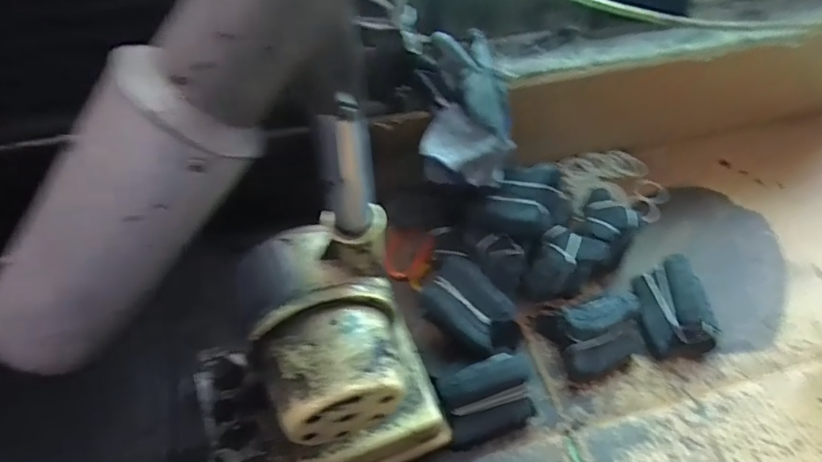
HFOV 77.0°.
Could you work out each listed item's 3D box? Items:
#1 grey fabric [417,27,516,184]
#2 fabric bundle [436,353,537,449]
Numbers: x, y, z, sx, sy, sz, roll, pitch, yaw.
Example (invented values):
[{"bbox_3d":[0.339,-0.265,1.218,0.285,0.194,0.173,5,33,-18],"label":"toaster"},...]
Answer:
[{"bbox_3d":[0.058,-0.128,0.560,0.091,0.096,0.172,-1,50,-1],"label":"grey fabric"},{"bbox_3d":[0.075,0.164,0.511,0.093,0.065,0.063,-18,50,-14],"label":"fabric bundle"}]

